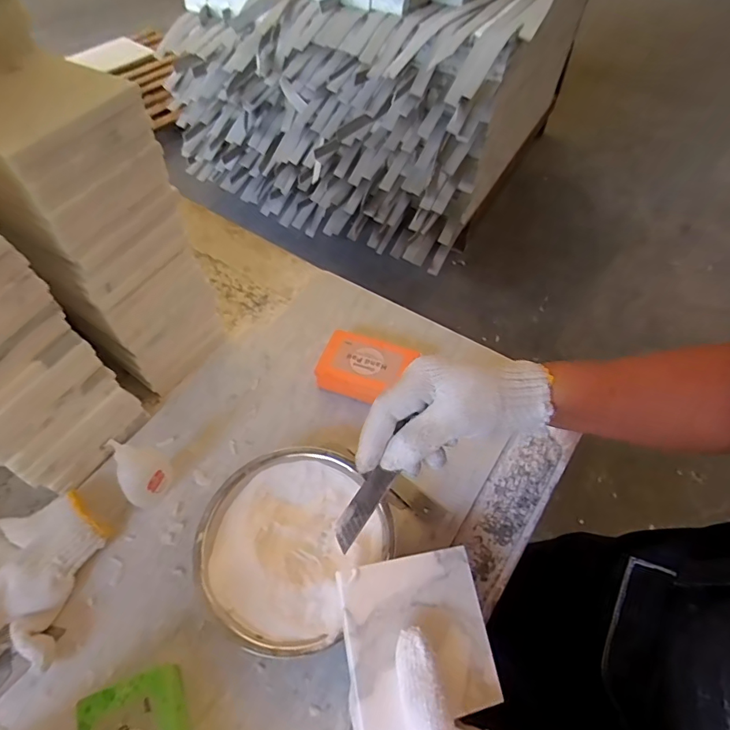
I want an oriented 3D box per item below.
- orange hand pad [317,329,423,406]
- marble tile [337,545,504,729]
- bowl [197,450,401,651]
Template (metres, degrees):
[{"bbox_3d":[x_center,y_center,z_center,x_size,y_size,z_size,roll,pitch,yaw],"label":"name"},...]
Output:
[{"bbox_3d":[-0.001,0.003,0.476,0.086,0.034,0.061,18,55,12],"label":"orange hand pad"},{"bbox_3d":[0.038,0.183,0.318,0.102,0.004,0.097,-3,63,-21],"label":"marble tile"},{"bbox_3d":[-0.058,0.141,0.371,0.135,0.037,0.145,1,53,-1],"label":"bowl"}]

